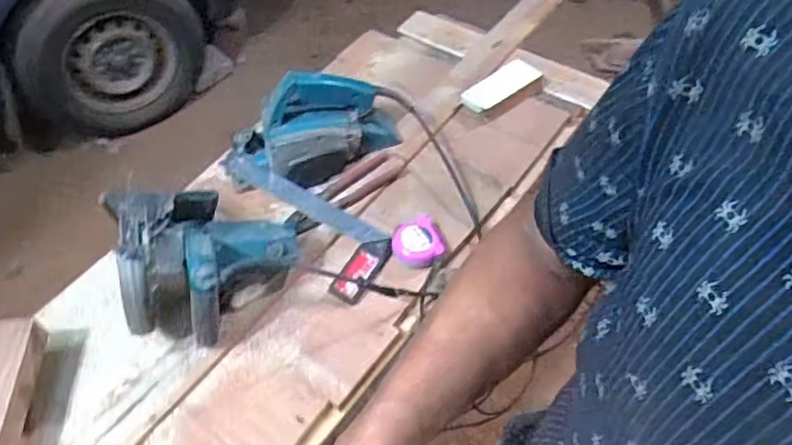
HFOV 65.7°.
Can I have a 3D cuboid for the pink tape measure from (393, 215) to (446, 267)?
[{"bbox_3d":[0.029,0.028,0.870,0.073,0.036,0.081,-14,53,-9],"label":"pink tape measure"}]

